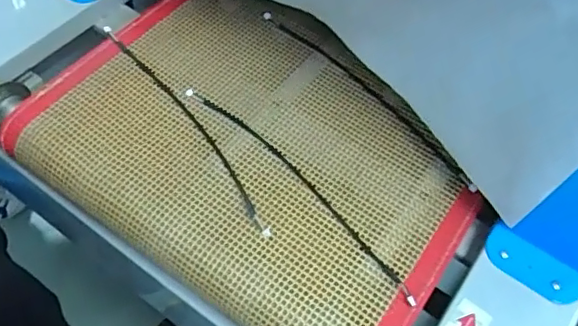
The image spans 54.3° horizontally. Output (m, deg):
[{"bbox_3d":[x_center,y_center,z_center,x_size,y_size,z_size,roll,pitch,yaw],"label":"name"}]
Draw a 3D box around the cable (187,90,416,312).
[{"bbox_3d":[0.008,0.015,0.493,0.025,0.014,0.279,-39,70,-21],"label":"cable"}]

